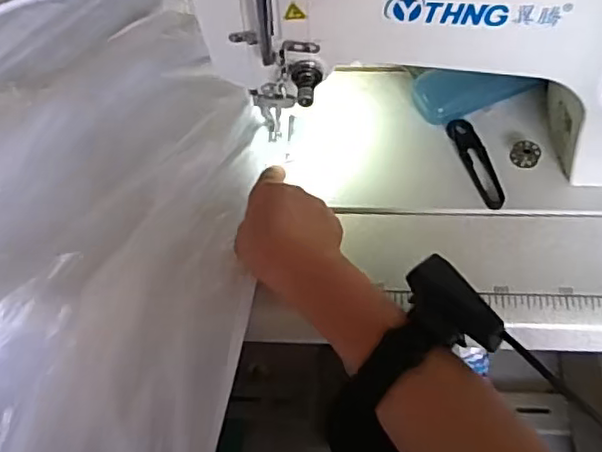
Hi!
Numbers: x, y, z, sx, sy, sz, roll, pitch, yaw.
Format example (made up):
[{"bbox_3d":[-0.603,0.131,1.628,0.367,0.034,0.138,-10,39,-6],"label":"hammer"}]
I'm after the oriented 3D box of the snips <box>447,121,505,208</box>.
[{"bbox_3d":[0.164,-0.061,0.575,0.024,0.008,0.104,-14,59,-5],"label":"snips"}]

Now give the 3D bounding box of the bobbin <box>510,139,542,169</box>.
[{"bbox_3d":[0.210,-0.068,0.576,0.026,0.014,0.023,23,63,16],"label":"bobbin"}]

